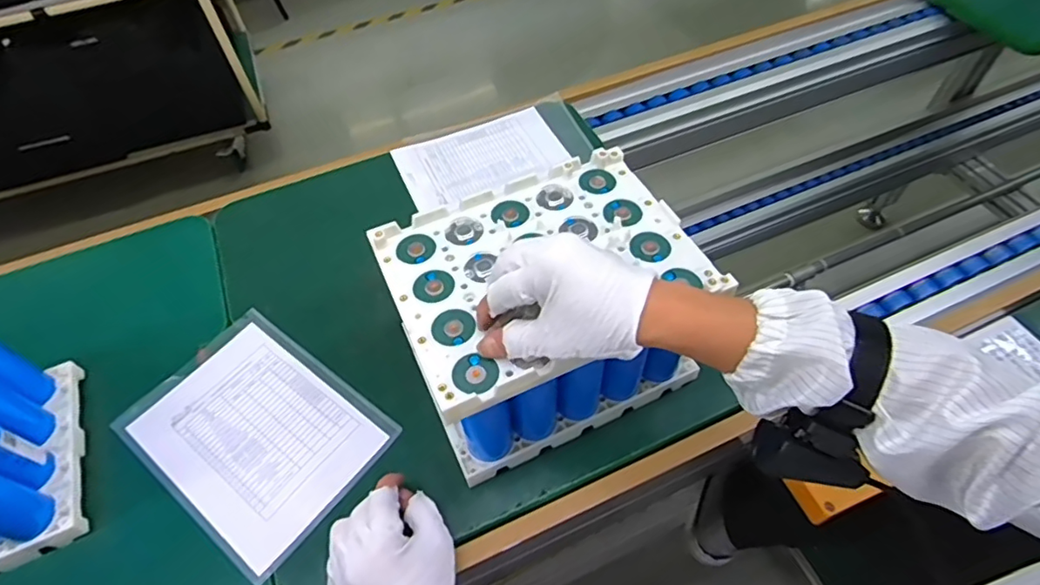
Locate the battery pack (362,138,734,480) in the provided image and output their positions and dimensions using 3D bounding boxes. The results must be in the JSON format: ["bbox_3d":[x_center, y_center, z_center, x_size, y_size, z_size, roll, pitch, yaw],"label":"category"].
[{"bbox_3d":[0.022,0.020,0.499,0.231,0.150,0.190,-21,57,-14],"label":"battery pack"}]

